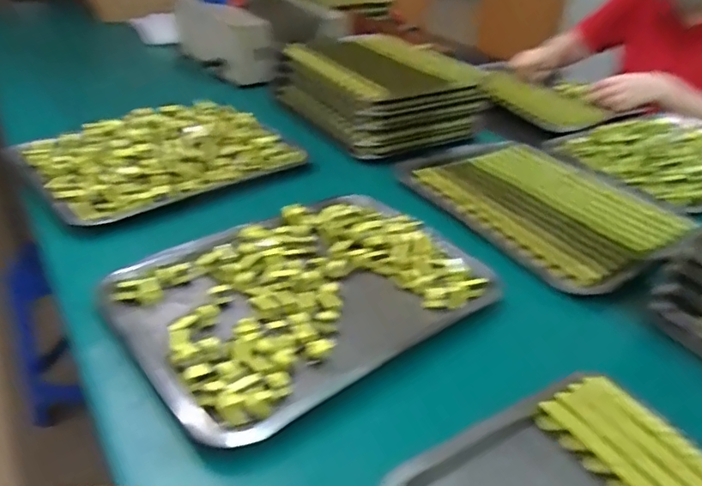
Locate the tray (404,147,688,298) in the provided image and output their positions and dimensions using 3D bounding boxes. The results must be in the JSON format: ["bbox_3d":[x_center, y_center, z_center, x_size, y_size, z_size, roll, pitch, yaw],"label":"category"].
[{"bbox_3d":[0.277,-0.064,0.818,0.251,0.033,0.373,-20,40,-31],"label":"tray"}]

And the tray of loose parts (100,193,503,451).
[{"bbox_3d":[-0.048,0.052,0.608,0.374,0.040,0.279,-23,42,-34],"label":"tray of loose parts"}]

